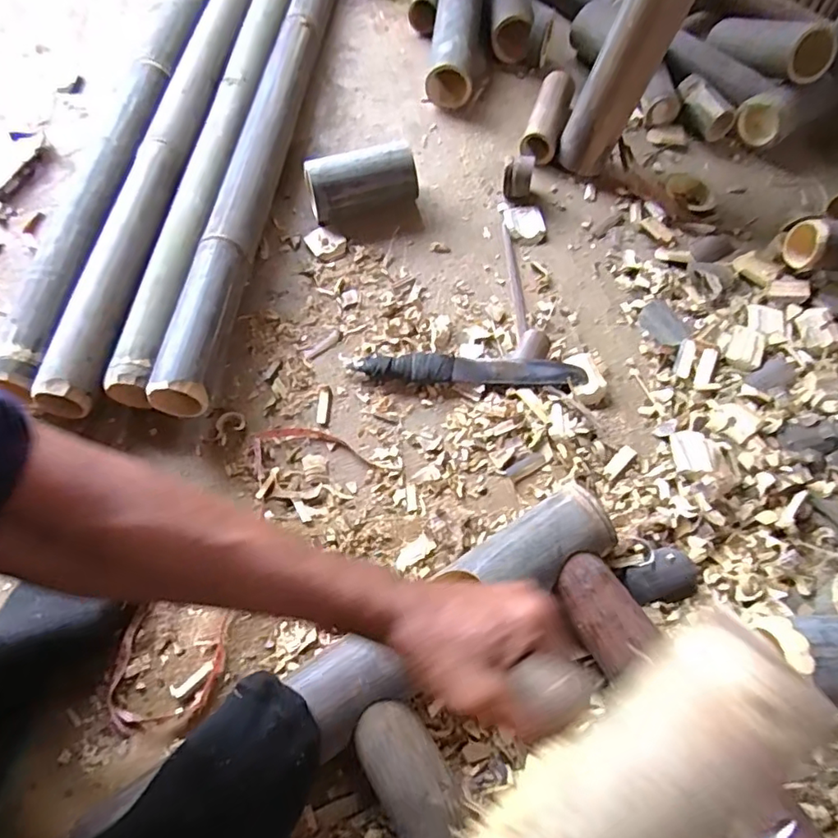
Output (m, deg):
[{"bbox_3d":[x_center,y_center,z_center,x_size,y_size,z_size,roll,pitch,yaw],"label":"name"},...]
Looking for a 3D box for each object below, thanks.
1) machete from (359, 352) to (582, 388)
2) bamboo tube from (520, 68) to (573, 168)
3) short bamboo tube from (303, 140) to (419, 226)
[{"bbox_3d":[0.060,-0.059,0.658,0.265,0.017,0.036,4,64,1],"label":"machete"},{"bbox_3d":[0.195,-0.456,0.844,0.052,0.062,0.161,17,64,7],"label":"bamboo tube"},{"bbox_3d":[-0.078,-0.321,0.762,0.146,0.075,0.074,-12,64,-7],"label":"short bamboo tube"}]

